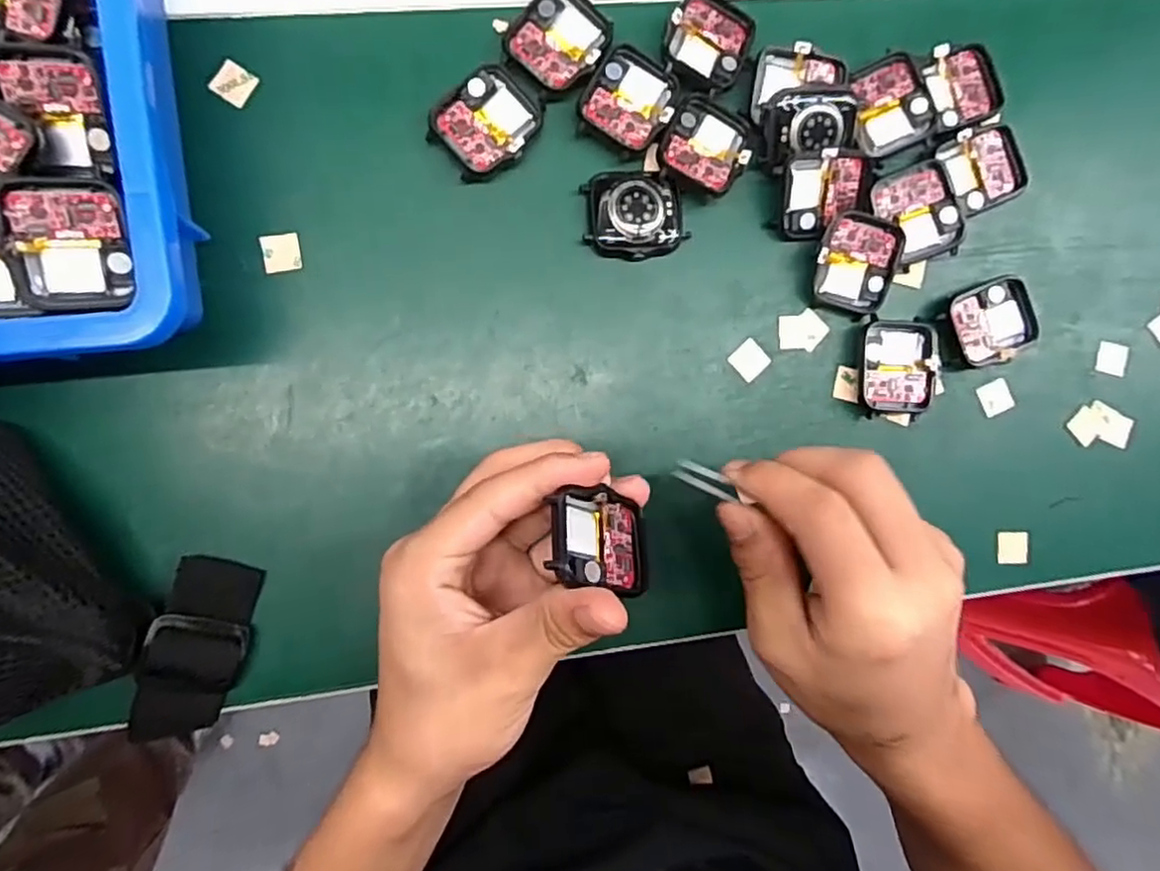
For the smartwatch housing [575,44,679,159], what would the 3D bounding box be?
[{"bbox_3d":[0.022,-0.151,0.298,0.038,0.008,0.043,29,86,-5],"label":"smartwatch housing"}]

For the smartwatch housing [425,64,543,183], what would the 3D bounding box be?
[{"bbox_3d":[-0.042,-0.139,0.293,0.039,0.010,0.045,42,85,-4],"label":"smartwatch housing"}]

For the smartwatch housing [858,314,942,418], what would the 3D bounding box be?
[{"bbox_3d":[0.151,-0.033,0.315,0.037,0.013,0.045,-2,89,-6],"label":"smartwatch housing"}]

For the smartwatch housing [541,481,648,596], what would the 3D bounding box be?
[{"bbox_3d":[0.008,0.038,0.237,0.044,0.005,0.036,17,58,-37],"label":"smartwatch housing"}]

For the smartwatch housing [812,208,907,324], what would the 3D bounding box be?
[{"bbox_3d":[0.129,-0.080,0.309,0.038,0.009,0.044,14,103,-5],"label":"smartwatch housing"}]

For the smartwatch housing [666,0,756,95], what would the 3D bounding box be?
[{"bbox_3d":[0.059,-0.180,0.299,0.036,0.009,0.043,22,87,-5],"label":"smartwatch housing"}]

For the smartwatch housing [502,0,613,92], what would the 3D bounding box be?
[{"bbox_3d":[-0.009,-0.177,0.293,0.039,0.005,0.043,43,85,-4],"label":"smartwatch housing"}]

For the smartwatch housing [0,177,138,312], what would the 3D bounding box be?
[{"bbox_3d":[-0.175,-0.065,0.226,0.035,0.006,0.043,-7,116,-26],"label":"smartwatch housing"}]

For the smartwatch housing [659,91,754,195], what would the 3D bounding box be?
[{"bbox_3d":[0.058,-0.133,0.301,0.038,0.010,0.042,22,87,-5],"label":"smartwatch housing"}]

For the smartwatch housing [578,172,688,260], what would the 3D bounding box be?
[{"bbox_3d":[0.025,-0.100,0.300,0.045,0.010,0.038,-2,89,-6],"label":"smartwatch housing"}]

